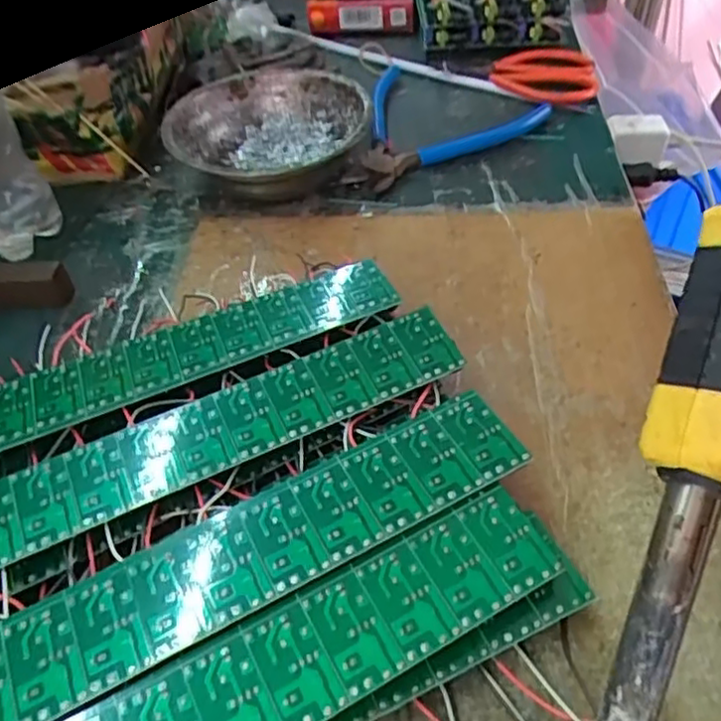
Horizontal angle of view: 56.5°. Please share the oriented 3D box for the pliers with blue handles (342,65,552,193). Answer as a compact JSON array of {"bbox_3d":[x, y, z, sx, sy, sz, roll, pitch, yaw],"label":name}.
[{"bbox_3d":[0.065,-0.170,0.458,0.123,0.023,0.163,7,50,12],"label":"pliers with blue handles"}]

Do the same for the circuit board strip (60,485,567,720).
[{"bbox_3d":[-0.029,0.099,0.204,0.199,0.004,0.039,-24,55,-16],"label":"circuit board strip"}]

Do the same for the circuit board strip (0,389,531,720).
[{"bbox_3d":[-0.036,0.065,0.230,0.200,0.007,0.038,-23,50,-16],"label":"circuit board strip"}]

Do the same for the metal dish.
[{"bbox_3d":[-0.058,-0.142,0.426,0.122,0.040,0.121,-3,48,3],"label":"metal dish"}]

